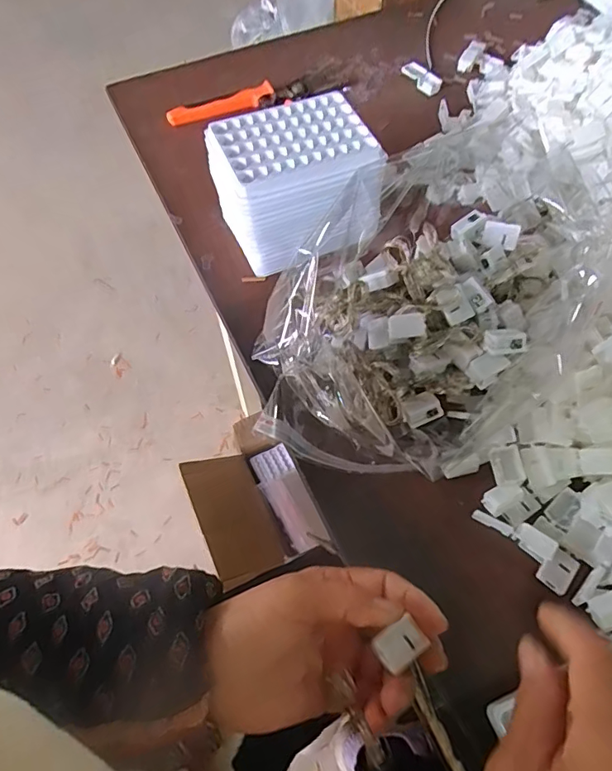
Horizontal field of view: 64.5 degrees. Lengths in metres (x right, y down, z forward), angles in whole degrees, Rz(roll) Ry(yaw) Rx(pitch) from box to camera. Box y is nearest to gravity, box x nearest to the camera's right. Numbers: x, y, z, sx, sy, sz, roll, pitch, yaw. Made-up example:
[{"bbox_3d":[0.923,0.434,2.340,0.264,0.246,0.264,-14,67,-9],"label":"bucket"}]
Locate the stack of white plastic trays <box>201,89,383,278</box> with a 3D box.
[{"bbox_3d":[-0.007,-0.176,0.437,0.132,0.097,0.101,-19,62,-9],"label":"stack of white plastic trays"}]

